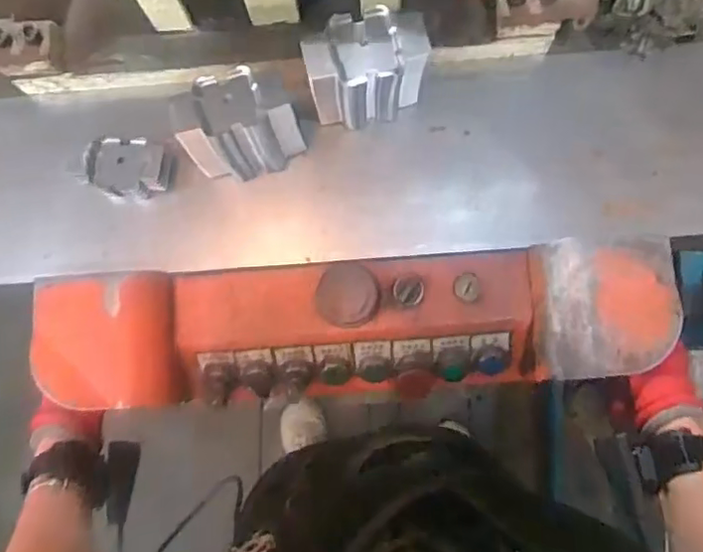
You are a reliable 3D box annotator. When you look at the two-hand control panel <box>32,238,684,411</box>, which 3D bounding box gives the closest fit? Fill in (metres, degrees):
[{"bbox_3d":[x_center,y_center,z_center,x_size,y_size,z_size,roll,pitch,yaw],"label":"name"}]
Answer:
[{"bbox_3d":[0.004,0.050,0.581,0.570,0.092,0.129,-4,81,2],"label":"two-hand control panel"}]

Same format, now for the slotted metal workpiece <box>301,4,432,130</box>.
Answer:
[{"bbox_3d":[0.016,-0.181,0.548,0.104,0.129,0.058,-18,81,-1],"label":"slotted metal workpiece"}]

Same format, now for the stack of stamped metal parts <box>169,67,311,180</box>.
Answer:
[{"bbox_3d":[-0.105,-0.141,0.567,0.104,0.106,0.062,-18,81,-1],"label":"stack of stamped metal parts"}]

